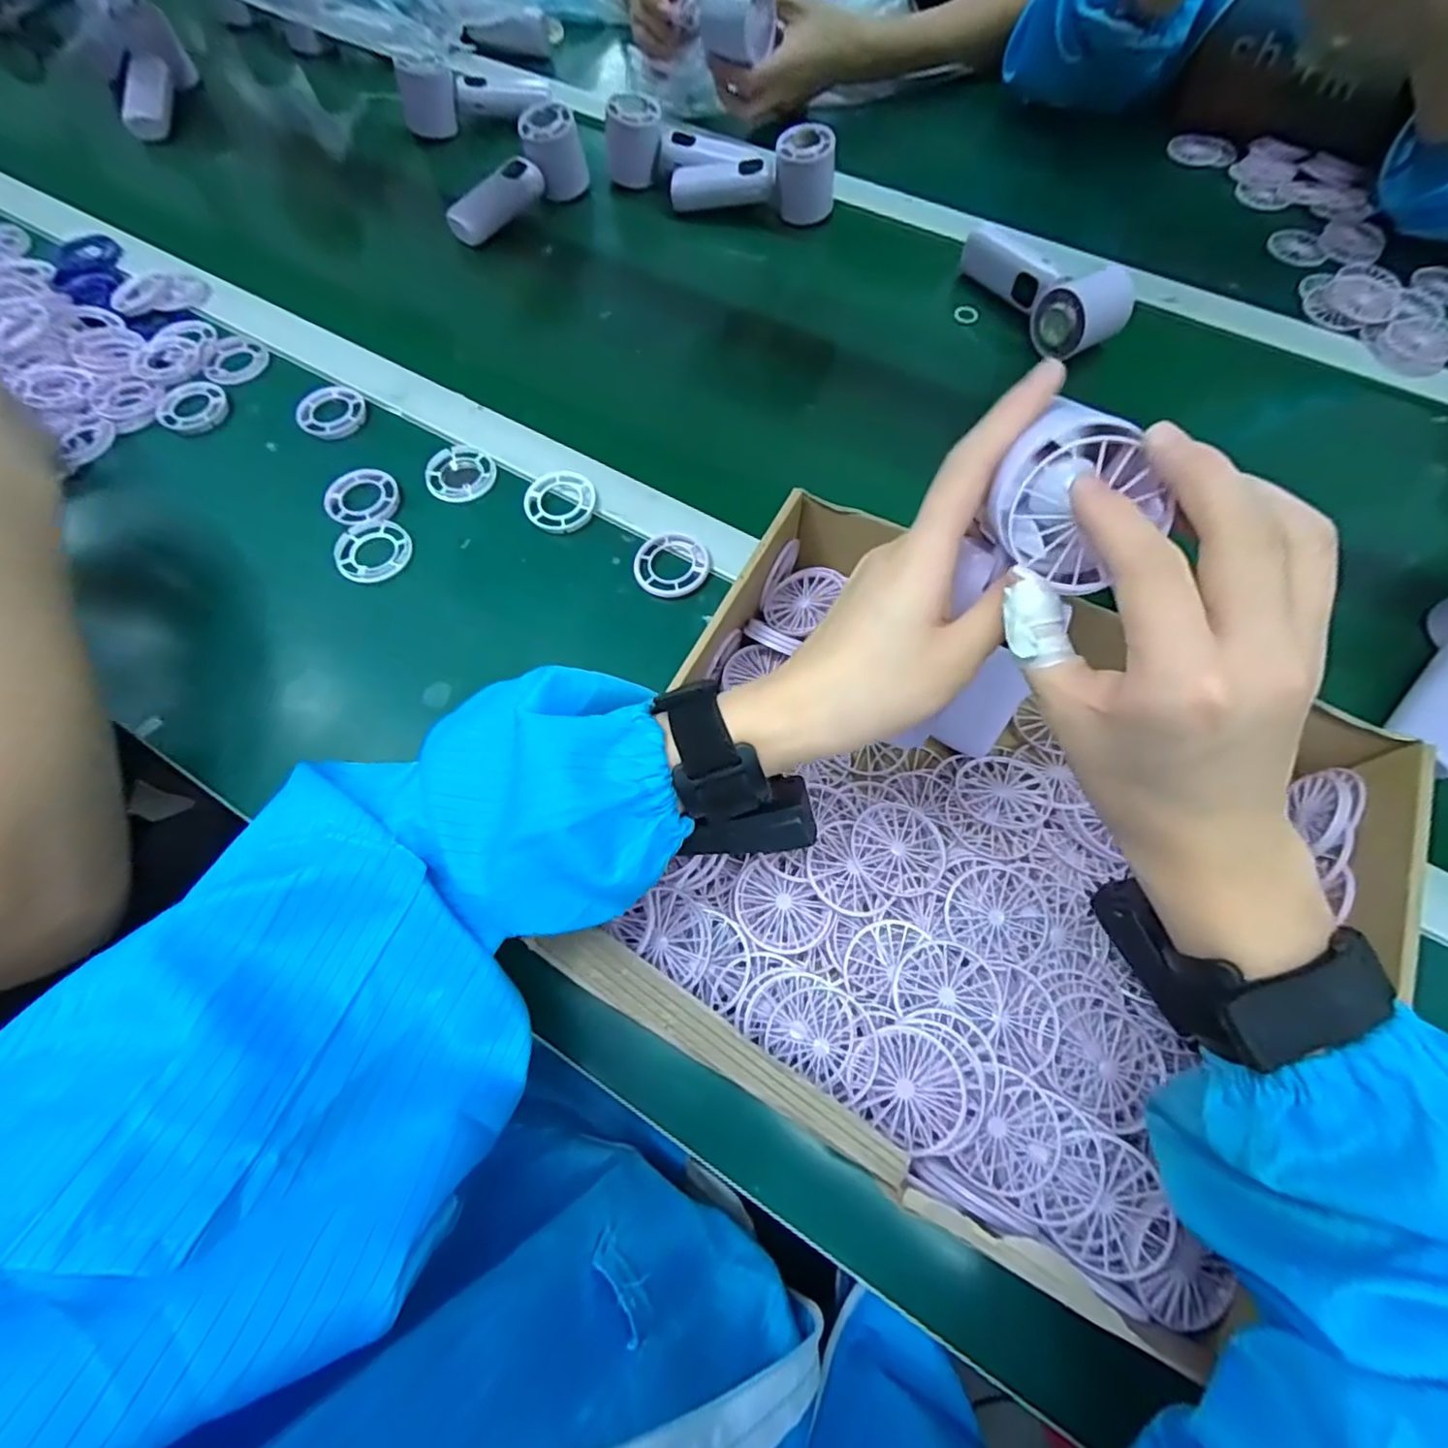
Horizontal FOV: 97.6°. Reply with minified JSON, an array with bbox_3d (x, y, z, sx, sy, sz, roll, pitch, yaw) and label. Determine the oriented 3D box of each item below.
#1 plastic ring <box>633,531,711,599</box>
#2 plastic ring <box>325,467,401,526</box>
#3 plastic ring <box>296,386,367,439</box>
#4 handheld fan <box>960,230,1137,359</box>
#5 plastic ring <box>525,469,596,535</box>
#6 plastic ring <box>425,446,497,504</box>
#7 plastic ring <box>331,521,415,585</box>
[{"bbox_3d":[-0.037,-0.114,0.455,0.054,0.007,0.052,0,69,1],"label":"plastic ring"},{"bbox_3d":[-0.276,-0.172,0.483,0.054,0.006,0.051,0,69,1],"label":"plastic ring"},{"bbox_3d":[-0.326,-0.260,0.529,0.053,0.009,0.054,0,69,1],"label":"plastic ring"},{"bbox_3d":[0.277,-0.376,0.542,0.064,0.051,0.150,-24,70,-8],"label":"handheld fan"},{"bbox_3d":[-0.123,-0.169,0.480,0.052,0.008,0.056,0,69,1],"label":"plastic ring"},{"bbox_3d":[-0.206,-0.196,0.495,0.051,0.004,0.053,0,69,1],"label":"plastic ring"},{"bbox_3d":[-0.256,-0.127,0.465,0.051,0.007,0.053,0,69,1],"label":"plastic ring"}]

